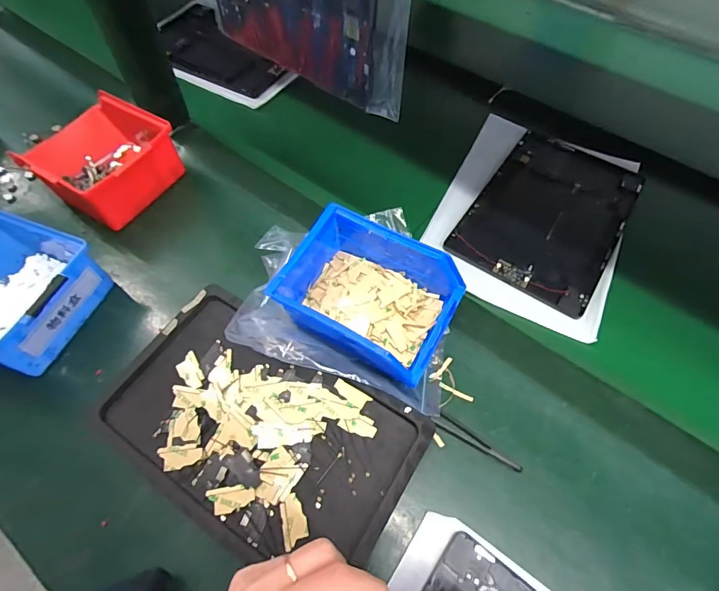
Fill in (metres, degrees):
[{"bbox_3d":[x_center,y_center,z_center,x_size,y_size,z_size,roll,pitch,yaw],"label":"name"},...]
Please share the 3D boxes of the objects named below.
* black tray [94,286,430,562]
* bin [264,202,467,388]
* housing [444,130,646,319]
[{"bbox_3d":[-0.082,0.108,0.335,0.249,0.033,0.145,28,61,17],"label":"black tray"},{"bbox_3d":[0.014,0.001,0.364,0.139,0.078,0.124,27,62,14],"label":"bin"},{"bbox_3d":[0.221,-0.099,0.465,0.152,0.007,0.238,32,64,13],"label":"housing"}]

